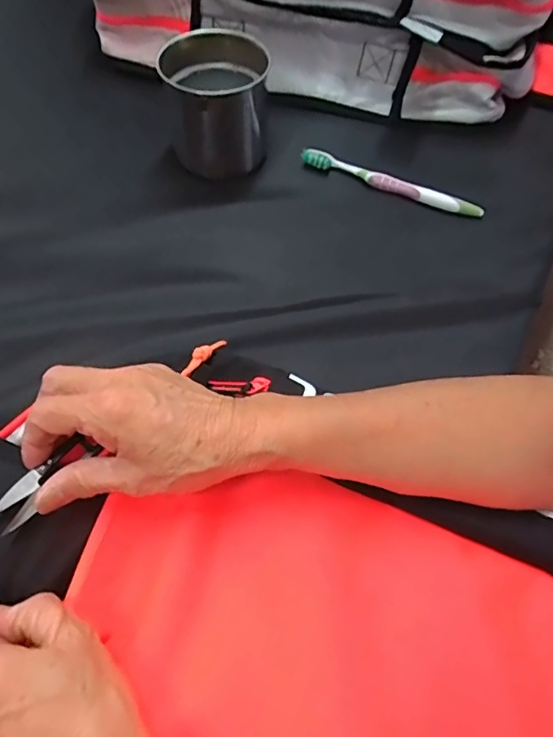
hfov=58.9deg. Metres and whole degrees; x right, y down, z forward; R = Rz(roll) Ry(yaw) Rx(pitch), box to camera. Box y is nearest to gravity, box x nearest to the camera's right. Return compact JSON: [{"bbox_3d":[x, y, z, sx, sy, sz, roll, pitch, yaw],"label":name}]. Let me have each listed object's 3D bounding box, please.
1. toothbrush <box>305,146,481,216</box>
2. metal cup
[{"bbox_3d":[0.115,-0.187,0.495,0.188,0.019,0.010,22,61,10],"label":"toothbrush"},{"bbox_3d":[-0.059,-0.273,0.490,0.098,0.094,0.107,1,60,-2],"label":"metal cup"}]

